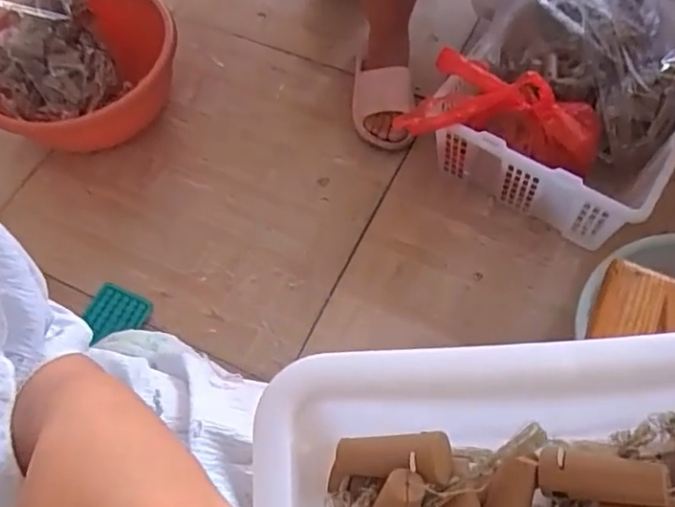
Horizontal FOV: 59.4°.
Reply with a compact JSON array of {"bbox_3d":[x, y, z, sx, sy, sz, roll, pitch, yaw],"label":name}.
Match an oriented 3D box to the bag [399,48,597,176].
[{"bbox_3d":[0.253,-0.205,0.902,0.310,0.125,0.117,11,64,9],"label":"bag"}]

